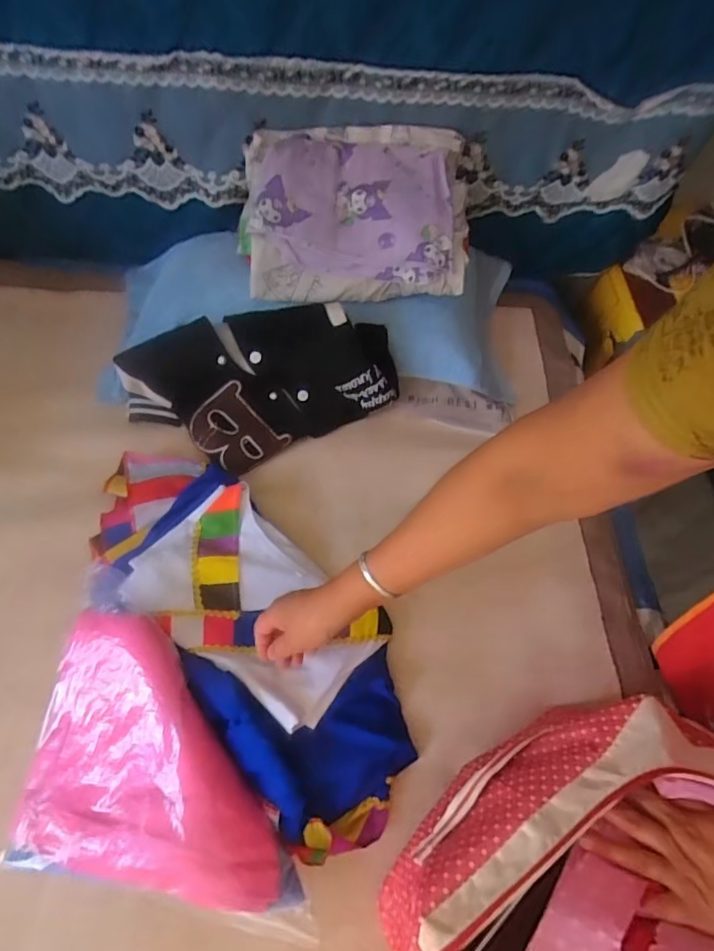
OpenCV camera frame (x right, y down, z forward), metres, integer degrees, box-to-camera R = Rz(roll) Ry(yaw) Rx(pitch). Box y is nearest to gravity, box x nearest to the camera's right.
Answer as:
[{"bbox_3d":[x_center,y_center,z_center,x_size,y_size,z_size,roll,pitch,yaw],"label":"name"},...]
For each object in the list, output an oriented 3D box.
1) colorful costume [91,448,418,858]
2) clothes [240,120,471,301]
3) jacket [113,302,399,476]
[{"bbox_3d":[-0.125,0.150,0.600,0.215,0.068,0.514,-35,67,-20],"label":"colorful costume"},{"bbox_3d":[0.004,-0.382,0.748,0.327,0.235,0.080,0,16,-1],"label":"clothes"},{"bbox_3d":[-0.137,-0.128,0.740,0.389,0.089,0.214,-11,98,-6],"label":"jacket"}]

